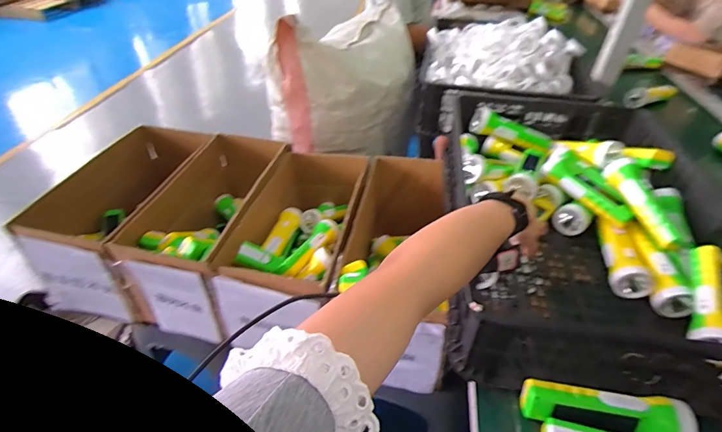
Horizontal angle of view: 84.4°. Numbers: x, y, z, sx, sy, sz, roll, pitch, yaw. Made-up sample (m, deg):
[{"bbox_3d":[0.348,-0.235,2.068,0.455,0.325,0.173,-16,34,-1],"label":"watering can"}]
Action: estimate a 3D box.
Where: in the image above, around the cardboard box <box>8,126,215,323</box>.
[{"bbox_3d":[-0.502,-0.031,0.939,0.219,0.221,0.483,8,41,8],"label":"cardboard box"}]

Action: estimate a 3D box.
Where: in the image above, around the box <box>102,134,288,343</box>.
[{"bbox_3d":[-0.312,0.009,0.904,0.205,0.214,0.456,7,41,7],"label":"box"}]

